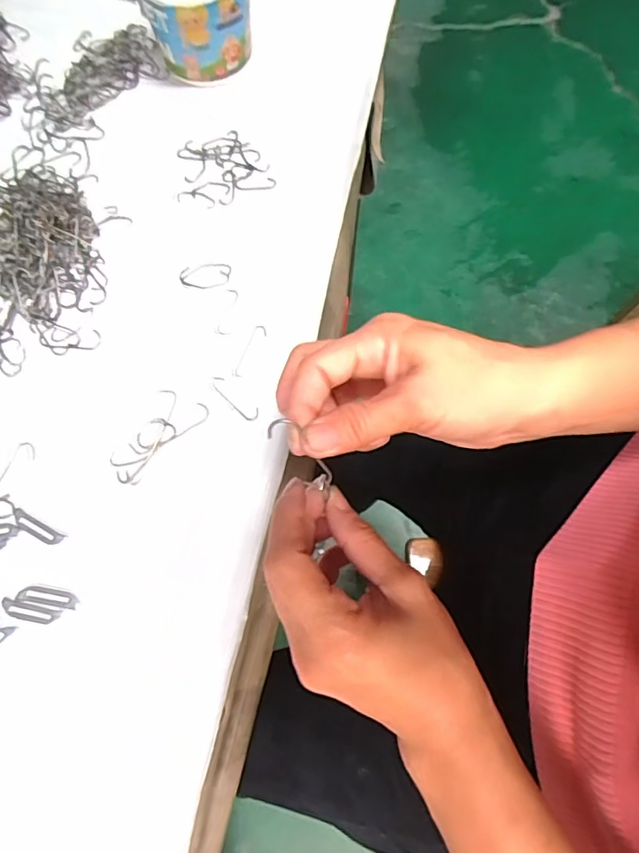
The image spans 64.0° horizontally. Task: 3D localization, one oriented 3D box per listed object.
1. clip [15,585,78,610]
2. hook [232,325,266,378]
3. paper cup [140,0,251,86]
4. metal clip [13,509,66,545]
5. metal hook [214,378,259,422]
[{"bbox_3d":[-0.169,0.105,0.317,0.037,0.004,0.010,10,71,3],"label":"clip"},{"bbox_3d":[-0.050,-0.055,0.369,0.010,0.004,0.044,21,72,6],"label":"hook"},{"bbox_3d":[-0.101,-0.349,0.430,0.084,0.082,0.077,0,71,-1],"label":"paper cup"},{"bbox_3d":[-0.183,0.065,0.330,0.037,0.004,0.010,28,73,8],"label":"metal clip"},{"bbox_3d":[-0.060,-0.020,0.357,0.043,0.004,0.012,41,75,12],"label":"metal hook"}]

